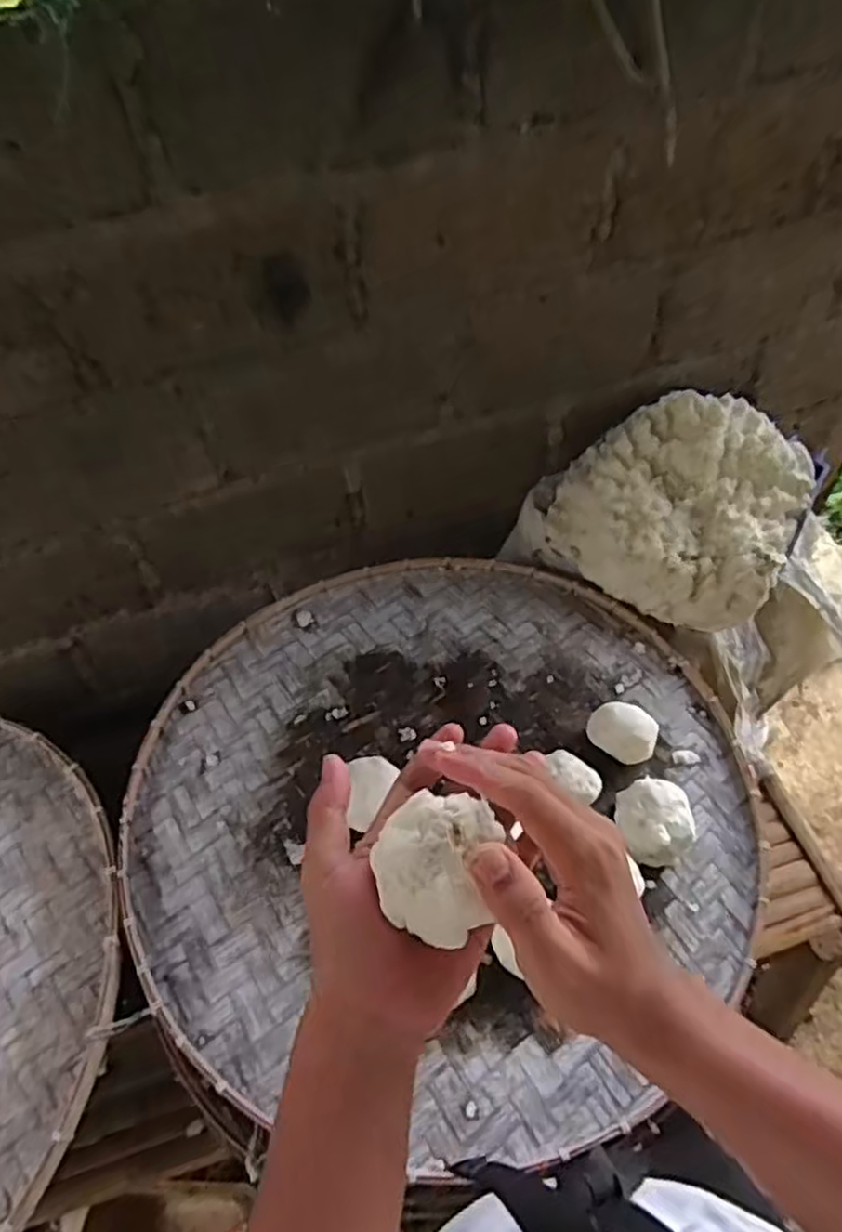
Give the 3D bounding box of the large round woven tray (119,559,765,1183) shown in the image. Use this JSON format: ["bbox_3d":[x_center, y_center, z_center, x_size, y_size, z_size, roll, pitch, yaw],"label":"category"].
[{"bbox_3d":[0.026,0.193,0.853,0.697,0.077,0.696,-2,54,2],"label":"large round woven tray"}]

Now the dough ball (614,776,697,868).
[{"bbox_3d":[0.255,0.222,0.796,0.082,0.060,0.088,-2,54,2],"label":"dough ball"}]

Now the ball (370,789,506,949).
[{"bbox_3d":[0.008,0.120,0.359,0.056,0.034,0.059,10,55,11],"label":"ball"}]

